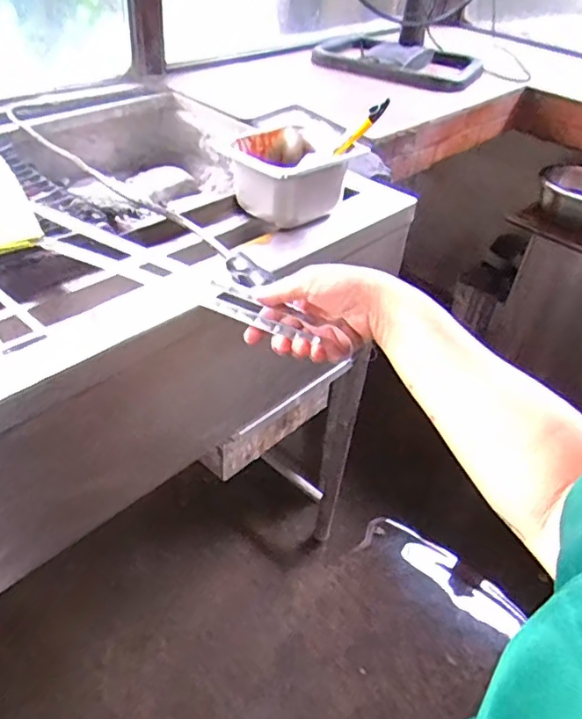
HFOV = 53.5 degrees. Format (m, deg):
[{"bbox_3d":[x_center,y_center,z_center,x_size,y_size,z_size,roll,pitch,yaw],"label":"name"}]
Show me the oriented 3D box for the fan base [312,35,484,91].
[{"bbox_3d":[0.300,-0.887,1.705,0.498,0.056,0.370,29,46,24],"label":"fan base"}]

